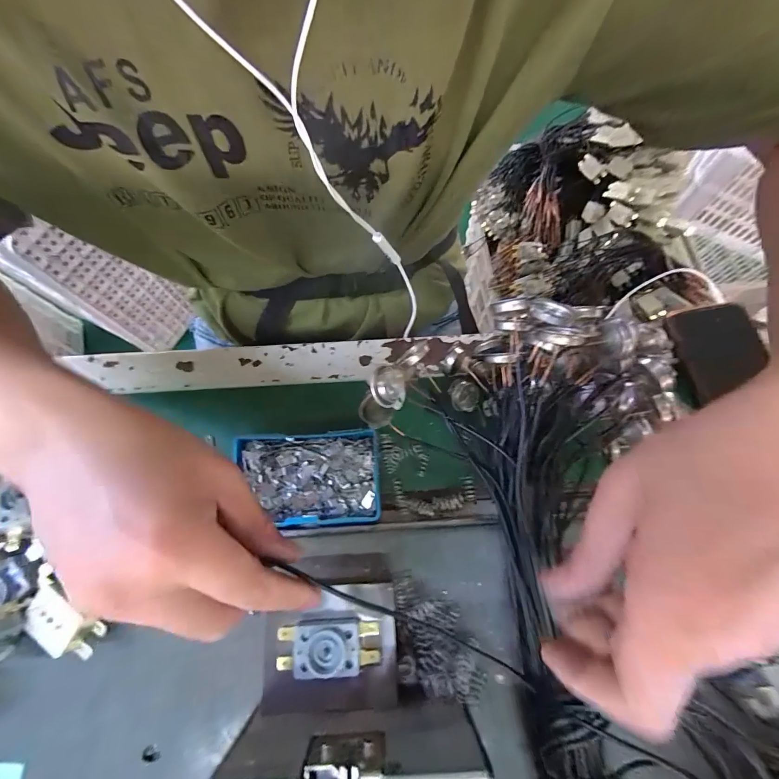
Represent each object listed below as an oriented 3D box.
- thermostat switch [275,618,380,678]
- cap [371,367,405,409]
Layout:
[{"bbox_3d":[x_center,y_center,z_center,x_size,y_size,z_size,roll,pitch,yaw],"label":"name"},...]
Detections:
[{"bbox_3d":[-0.038,0.154,0.219,0.060,0.016,0.028,-3,71,-1],"label":"thermostat switch"},{"bbox_3d":[0.001,-0.001,0.234,0.011,0.032,0.025,1,99,-32],"label":"cap"}]

